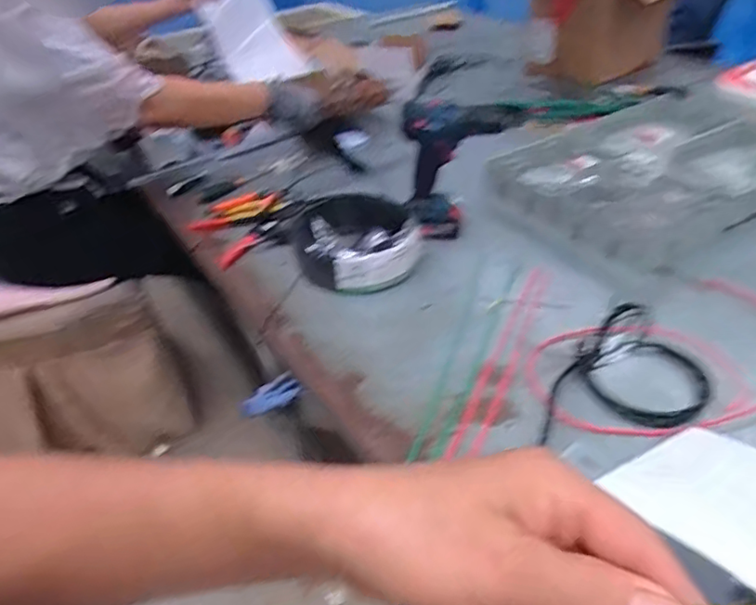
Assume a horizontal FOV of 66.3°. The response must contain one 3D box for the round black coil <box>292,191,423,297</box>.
[{"bbox_3d":[-0.031,-0.095,0.892,0.179,0.064,0.188,-13,38,-10],"label":"round black coil"}]

